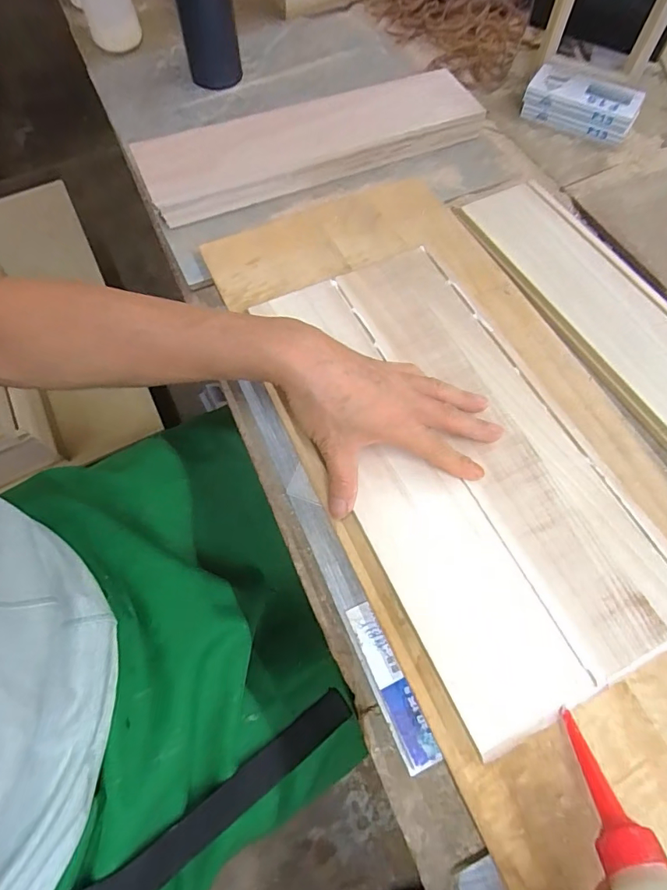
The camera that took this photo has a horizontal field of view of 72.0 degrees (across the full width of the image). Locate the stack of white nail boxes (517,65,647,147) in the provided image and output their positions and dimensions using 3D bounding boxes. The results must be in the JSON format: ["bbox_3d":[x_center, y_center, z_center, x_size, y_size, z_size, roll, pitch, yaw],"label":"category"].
[{"bbox_3d":[0.291,-0.401,0.539,0.122,0.038,0.064,32,68,14],"label":"stack of white nail boxes"}]

